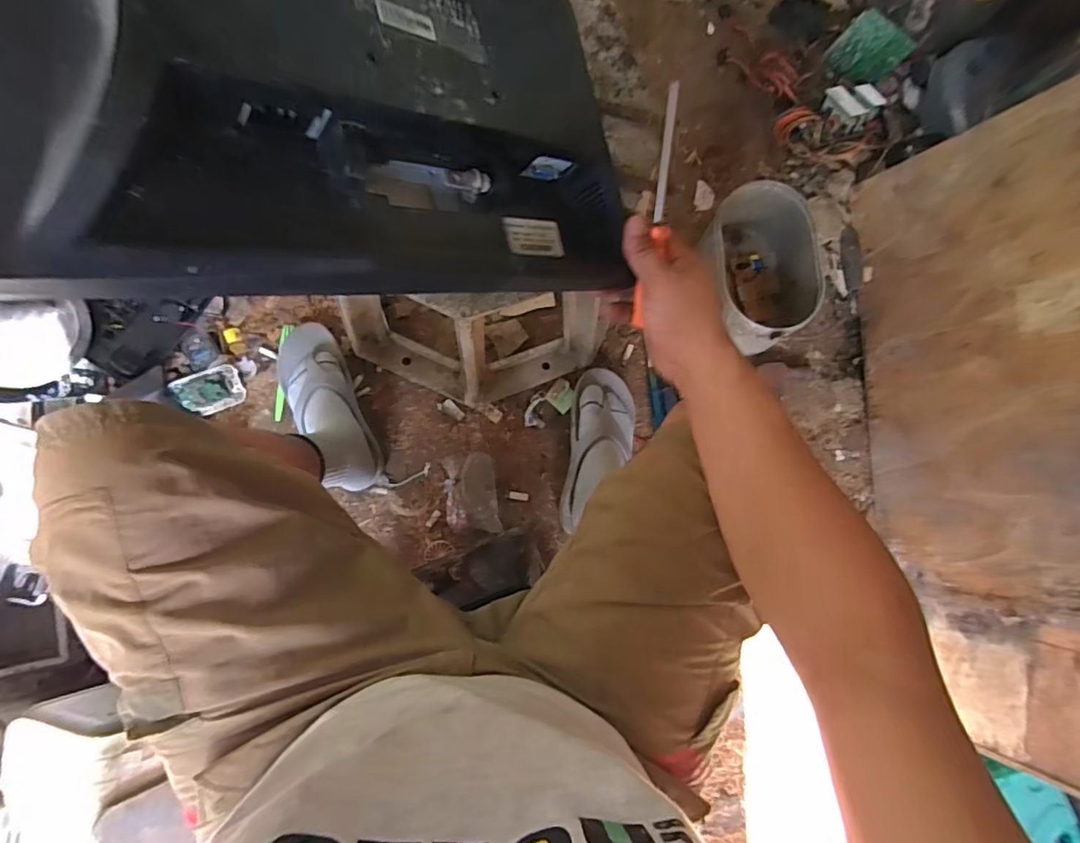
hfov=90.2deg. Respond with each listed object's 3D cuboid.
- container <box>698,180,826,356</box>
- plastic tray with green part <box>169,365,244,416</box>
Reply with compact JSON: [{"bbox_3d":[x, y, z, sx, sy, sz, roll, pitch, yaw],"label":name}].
[{"bbox_3d":[0.344,-0.243,0.877,0.159,0.138,0.254,1,85,-2],"label":"container"},{"bbox_3d":[-0.533,-0.049,0.862,0.102,0.030,0.067,-20,86,-4],"label":"plastic tray with green part"}]

